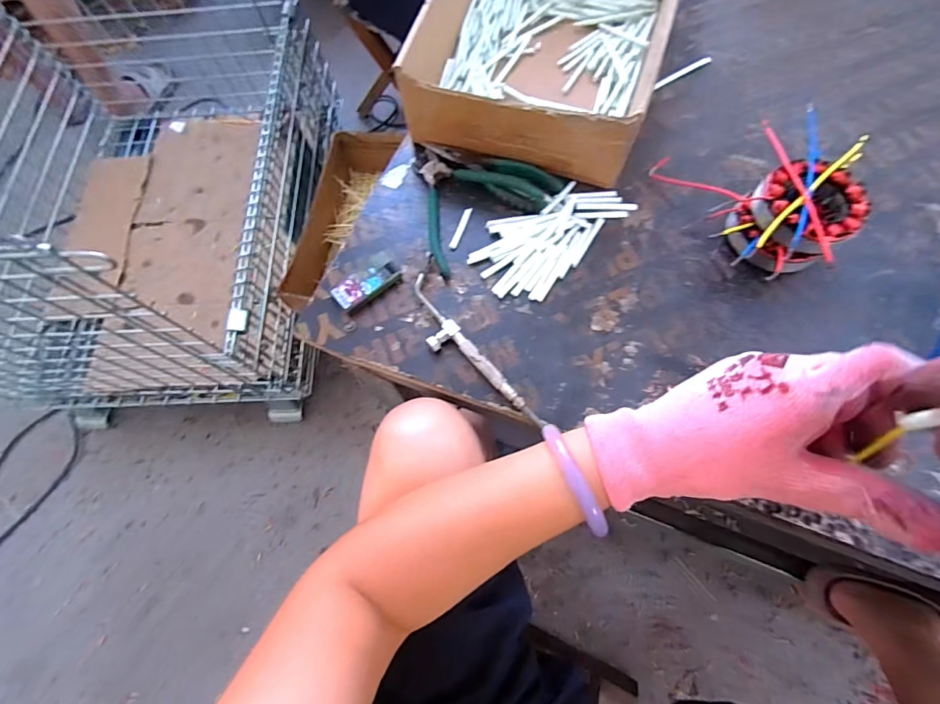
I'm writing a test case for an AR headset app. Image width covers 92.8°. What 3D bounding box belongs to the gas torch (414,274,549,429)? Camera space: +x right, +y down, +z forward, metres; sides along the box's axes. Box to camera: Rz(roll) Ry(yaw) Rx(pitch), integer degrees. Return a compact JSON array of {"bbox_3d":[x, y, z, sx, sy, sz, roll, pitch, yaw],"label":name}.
[{"bbox_3d":[-0.006,0.004,0.411,0.035,0.013,0.182,-37,72,-11],"label":"gas torch"}]

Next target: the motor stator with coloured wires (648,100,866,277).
[{"bbox_3d":[0.280,-0.149,0.430,0.129,0.069,0.173,-21,70,-5],"label":"motor stator with coloured wires"}]

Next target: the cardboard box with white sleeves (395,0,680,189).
[{"bbox_3d":[0.093,-0.361,0.507,0.240,0.091,0.334,18,71,9],"label":"cardboard box with white sleeves"}]

